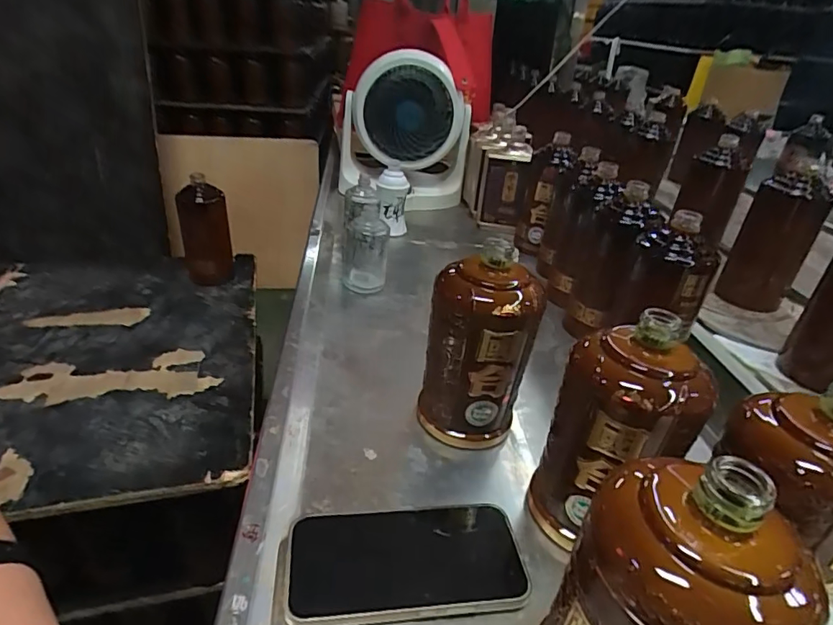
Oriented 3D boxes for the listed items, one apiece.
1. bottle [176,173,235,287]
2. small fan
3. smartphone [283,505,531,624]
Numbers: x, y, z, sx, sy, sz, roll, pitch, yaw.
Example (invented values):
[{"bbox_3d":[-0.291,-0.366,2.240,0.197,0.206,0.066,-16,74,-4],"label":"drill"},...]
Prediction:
[{"bbox_3d":[-0.376,-0.139,0.897,0.076,0.180,0.067,-13,35,-27],"label":"bottle"},{"bbox_3d":[-0.024,-0.351,0.982,0.248,0.261,0.159,2,31,-3],"label":"small fan"},{"bbox_3d":[-0.007,0.168,0.342,0.156,0.015,0.077,0,30,-9],"label":"smartphone"}]

